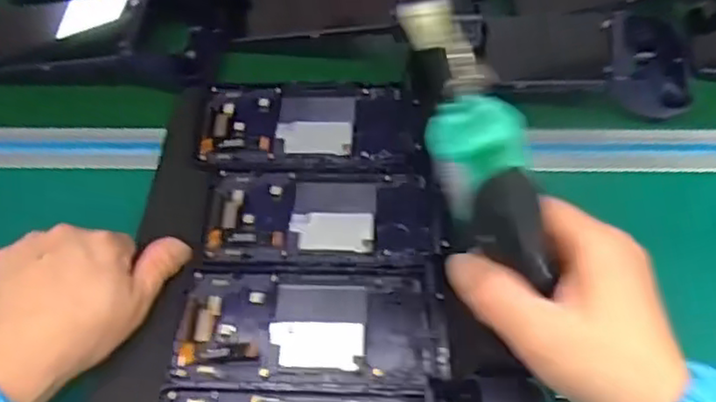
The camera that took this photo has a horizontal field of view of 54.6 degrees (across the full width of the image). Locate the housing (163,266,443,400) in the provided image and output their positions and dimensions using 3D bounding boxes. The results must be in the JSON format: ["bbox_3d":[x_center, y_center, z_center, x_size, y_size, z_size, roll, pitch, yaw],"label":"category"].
[{"bbox_3d":[-0.030,0.081,0.437,0.164,0.009,0.080,2,57,2],"label":"housing"}]

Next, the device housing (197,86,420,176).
[{"bbox_3d":[-0.037,-0.056,0.524,0.162,0.008,0.080,3,57,3],"label":"device housing"}]

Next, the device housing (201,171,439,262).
[{"bbox_3d":[-0.026,0.010,0.483,0.155,0.005,0.071,-1,57,0],"label":"device housing"}]

